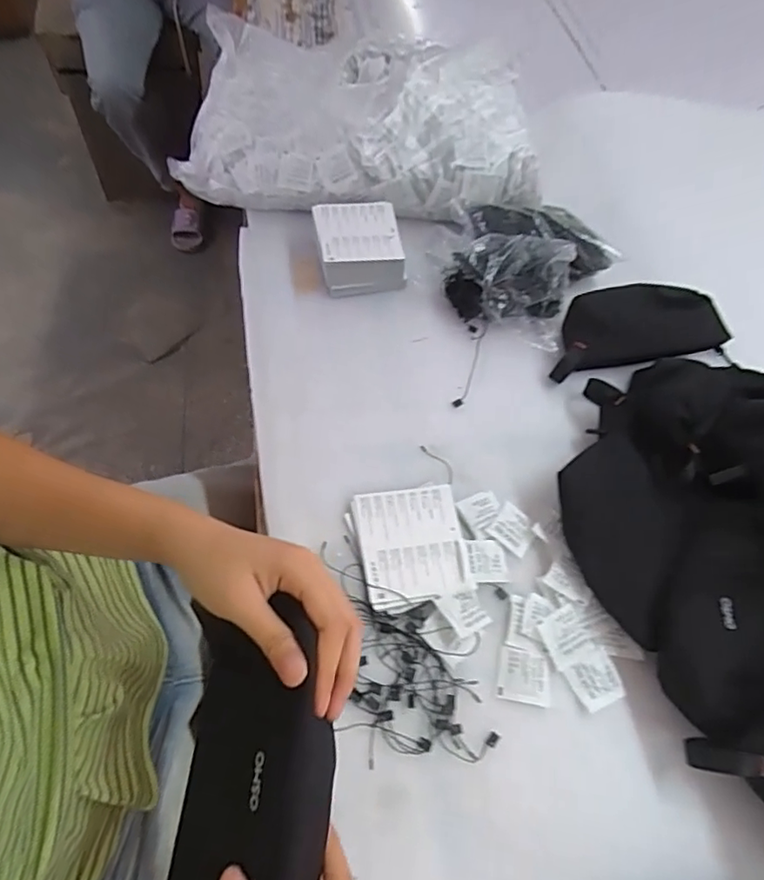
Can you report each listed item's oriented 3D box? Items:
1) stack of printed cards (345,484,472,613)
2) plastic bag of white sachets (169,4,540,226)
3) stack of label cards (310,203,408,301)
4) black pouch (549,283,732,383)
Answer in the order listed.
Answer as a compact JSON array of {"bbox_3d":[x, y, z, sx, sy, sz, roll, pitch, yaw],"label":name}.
[{"bbox_3d":[0.026,0.091,0.507,0.095,0.008,0.105,-12,60,-12],"label":"stack of printed cards"},{"bbox_3d":[-0.025,-0.411,0.767,0.442,0.115,0.309,8,58,0],"label":"plastic bag of white sachets"},{"bbox_3d":[-0.028,-0.223,0.675,0.095,0.051,0.106,-8,60,-9],"label":"stack of label cards"},{"bbox_3d":[0.280,-0.127,0.651,0.221,0.037,0.097,-14,61,-13],"label":"black pouch"}]

